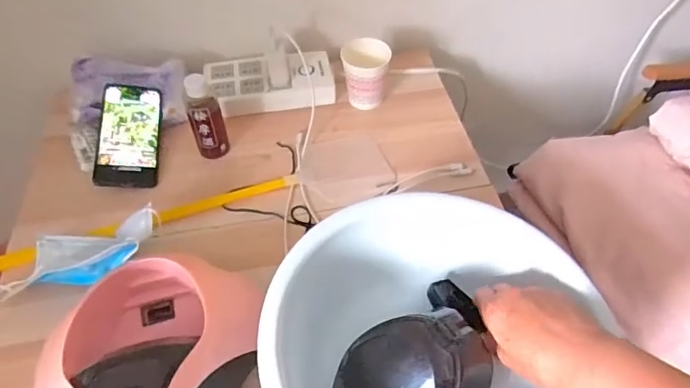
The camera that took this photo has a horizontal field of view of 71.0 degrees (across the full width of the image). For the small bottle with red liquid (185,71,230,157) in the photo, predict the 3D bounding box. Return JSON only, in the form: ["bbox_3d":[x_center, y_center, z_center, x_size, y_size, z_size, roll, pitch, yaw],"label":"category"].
[{"bbox_3d":[-0.178,-0.095,0.626,0.039,0.120,0.031,-18,55,-15],"label":"small bottle with red liquid"}]

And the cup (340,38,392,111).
[{"bbox_3d":[0.028,-0.173,0.700,0.069,0.090,0.068,7,53,4],"label":"cup"}]

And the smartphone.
[{"bbox_3d":[-0.293,-0.084,0.660,0.075,0.011,0.161,3,60,-21],"label":"smartphone"}]

